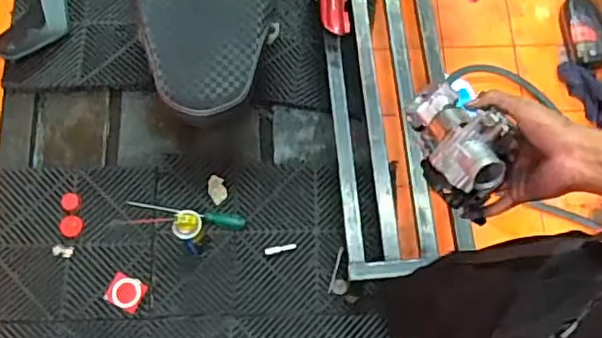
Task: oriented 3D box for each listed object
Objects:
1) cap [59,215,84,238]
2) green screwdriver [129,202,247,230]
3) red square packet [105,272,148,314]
[{"bbox_3d":[-0.576,0.142,1.527,0.059,0.006,0.053,2,71,2],"label":"cap"},{"bbox_3d":[-0.287,0.117,1.533,0.296,0.023,0.035,7,71,3],"label":"green screwdriver"},{"bbox_3d":[-0.425,0.299,1.478,0.086,0.006,0.075,23,73,8],"label":"red square packet"}]

